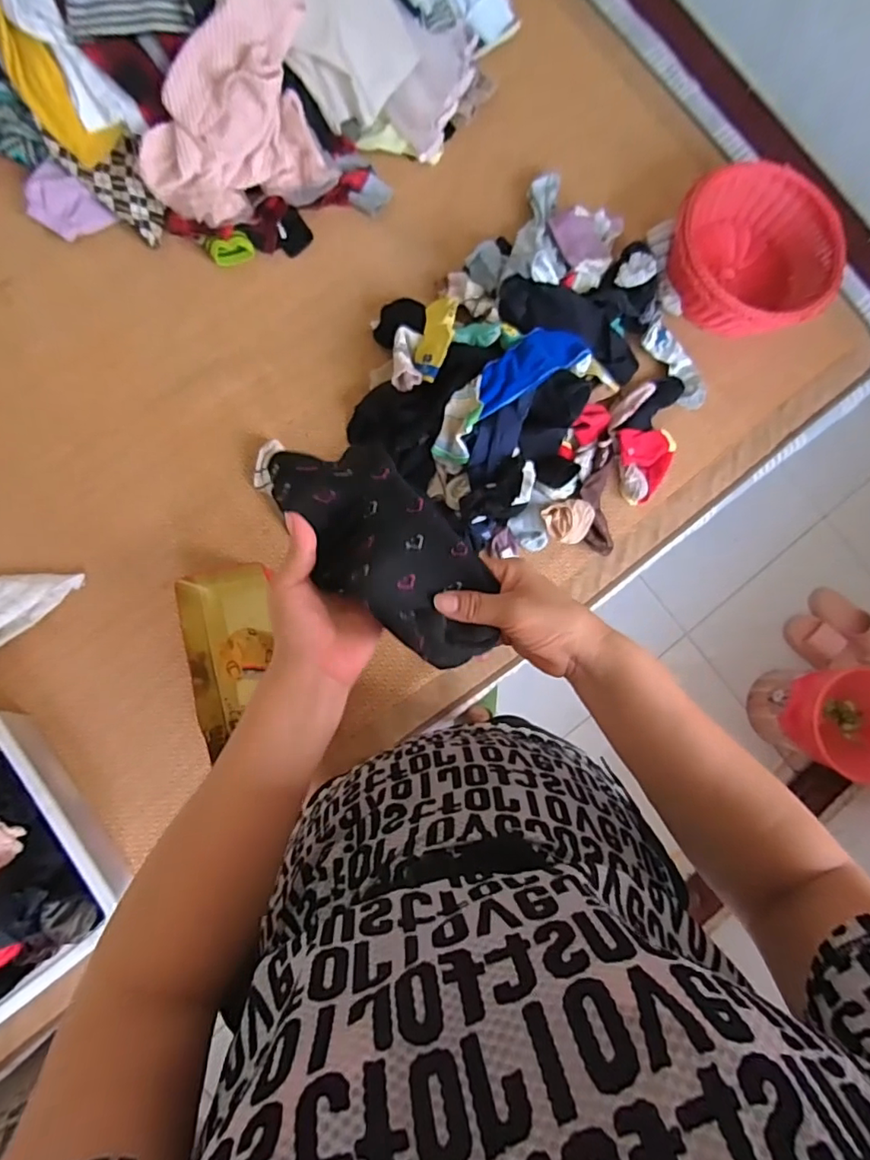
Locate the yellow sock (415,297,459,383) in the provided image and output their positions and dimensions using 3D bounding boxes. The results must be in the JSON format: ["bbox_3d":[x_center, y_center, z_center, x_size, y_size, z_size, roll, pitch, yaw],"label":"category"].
[{"bbox_3d":[0.003,-0.377,0.836,0.018,0.065,0.151,24,66,-45],"label":"yellow sock"}]

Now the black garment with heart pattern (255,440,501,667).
[{"bbox_3d":[-0.047,-0.036,0.398,0.095,0.042,0.231,-42,72,-7],"label":"black garment with heart pattern"}]

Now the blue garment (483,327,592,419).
[{"bbox_3d":[0.136,-0.318,0.796,0.202,0.036,0.071,-37,88,-7],"label":"blue garment"}]

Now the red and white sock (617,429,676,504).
[{"bbox_3d":[0.352,-0.189,0.879,0.101,0.039,0.114,-10,85,-5],"label":"red and white sock"}]

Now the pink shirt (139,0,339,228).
[{"bbox_3d":[-0.307,-0.695,0.816,0.290,0.183,0.188,-27,87,-6],"label":"pink shirt"}]

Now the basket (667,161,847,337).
[{"bbox_3d":[0.530,-0.541,0.907,0.274,0.094,0.273,0,84,-4],"label":"basket"}]

